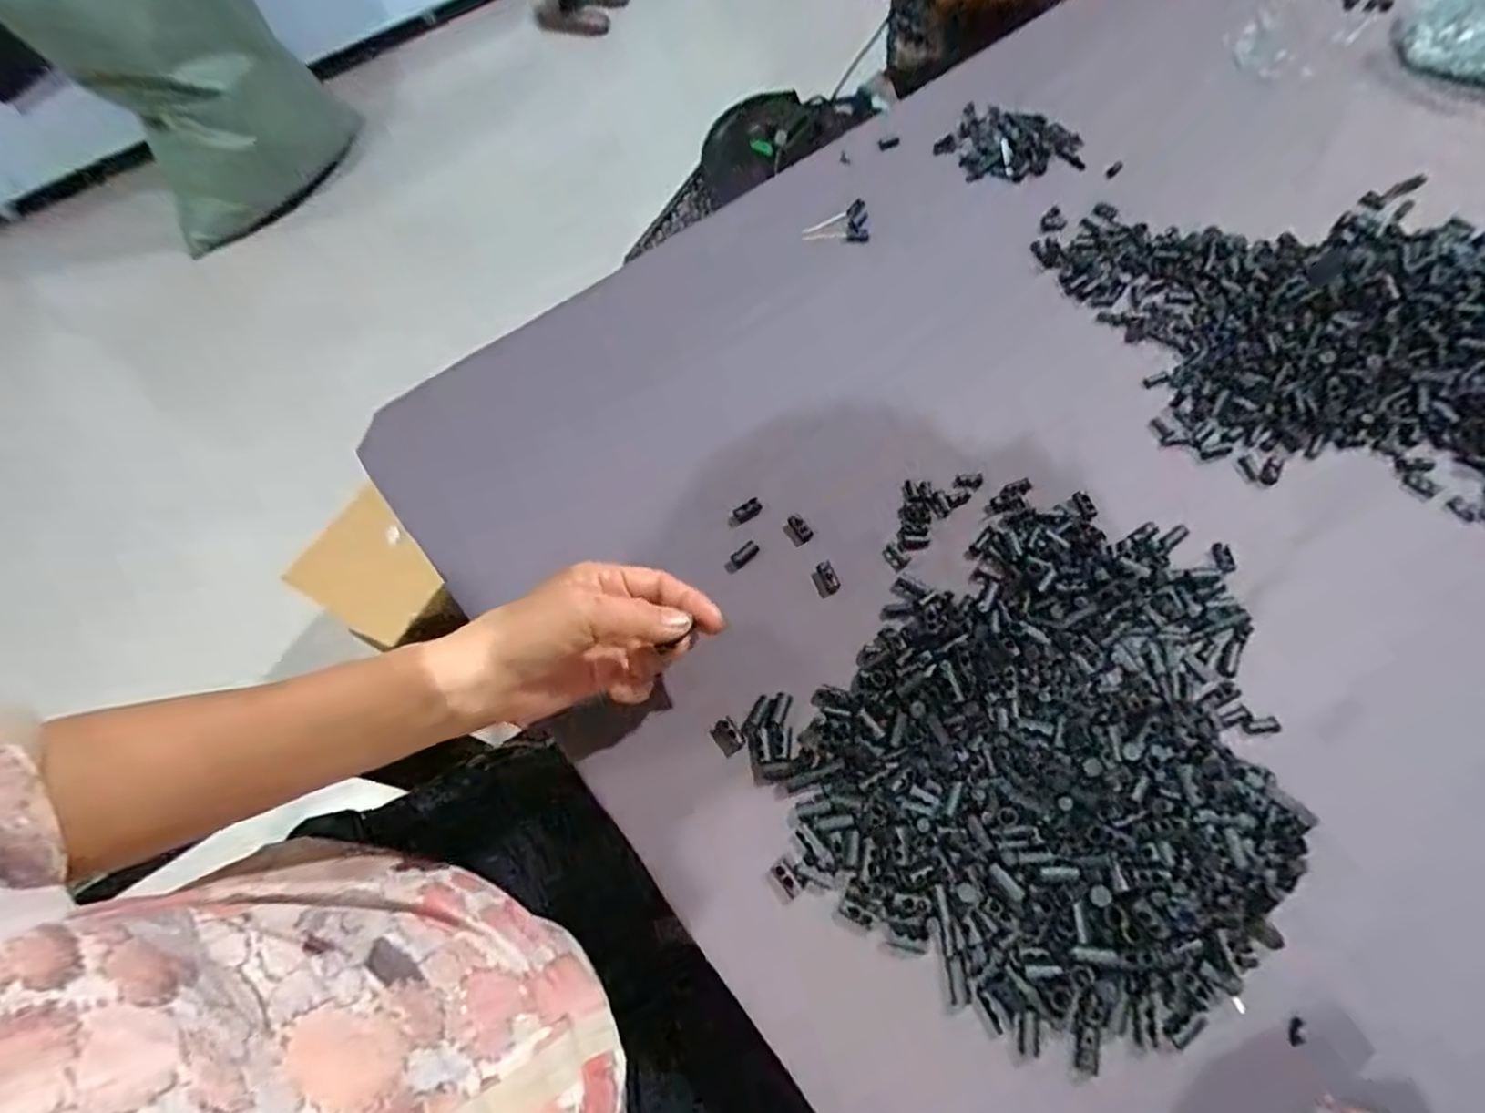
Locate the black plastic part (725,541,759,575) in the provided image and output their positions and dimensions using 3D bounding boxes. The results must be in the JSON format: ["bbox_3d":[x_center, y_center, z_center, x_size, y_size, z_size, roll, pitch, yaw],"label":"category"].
[{"bbox_3d":[0.000,0.001,0.426,0.025,0.006,0.009,-40,68,-15],"label":"black plastic part"}]

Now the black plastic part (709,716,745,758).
[{"bbox_3d":[-0.008,0.100,0.375,0.014,0.006,0.019,-34,66,-13],"label":"black plastic part"}]

